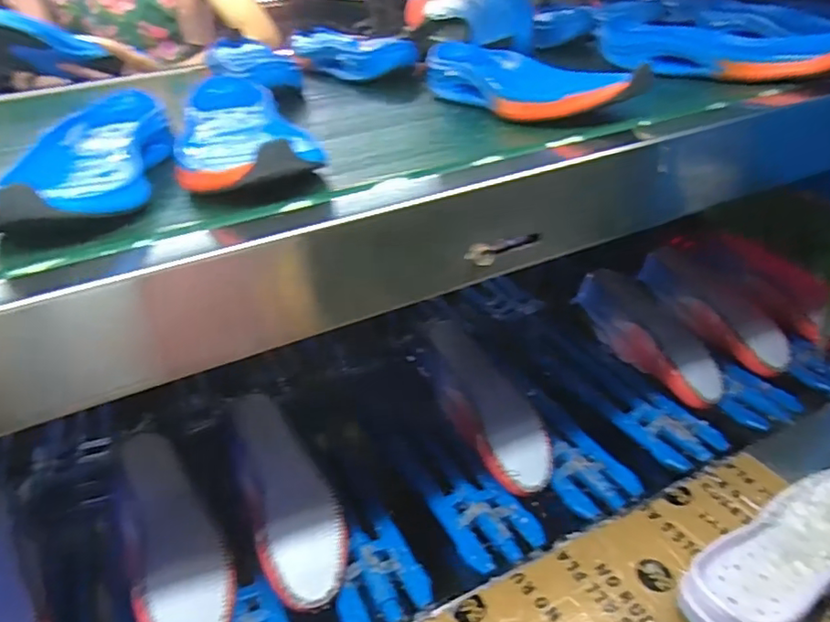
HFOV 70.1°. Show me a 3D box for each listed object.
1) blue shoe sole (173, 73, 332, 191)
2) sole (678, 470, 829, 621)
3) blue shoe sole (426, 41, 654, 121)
[{"bbox_3d":[-0.156,-0.159,0.499,0.091,0.032,0.282,-17,35,-14],"label":"blue shoe sole"},{"bbox_3d":[0.361,0.221,0.548,0.283,0.047,0.100,-21,36,-22],"label":"sole"},{"bbox_3d":[0.109,-0.226,0.585,0.090,0.048,0.281,-24,37,-23],"label":"blue shoe sole"}]

